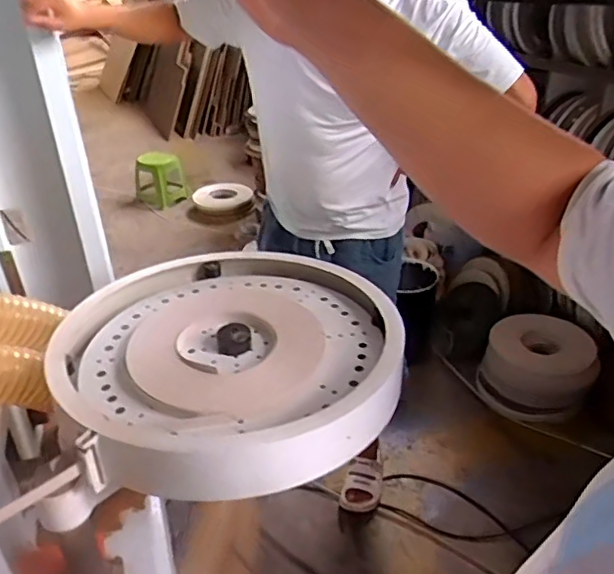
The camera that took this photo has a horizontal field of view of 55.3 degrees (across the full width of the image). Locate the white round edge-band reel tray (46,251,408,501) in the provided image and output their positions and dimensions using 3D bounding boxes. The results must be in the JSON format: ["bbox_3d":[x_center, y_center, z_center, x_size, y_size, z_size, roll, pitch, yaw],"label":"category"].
[{"bbox_3d":[-0.147,0.110,1.152,0.616,0.106,0.667,-2,31,1],"label":"white round edge-band reel tray"}]

